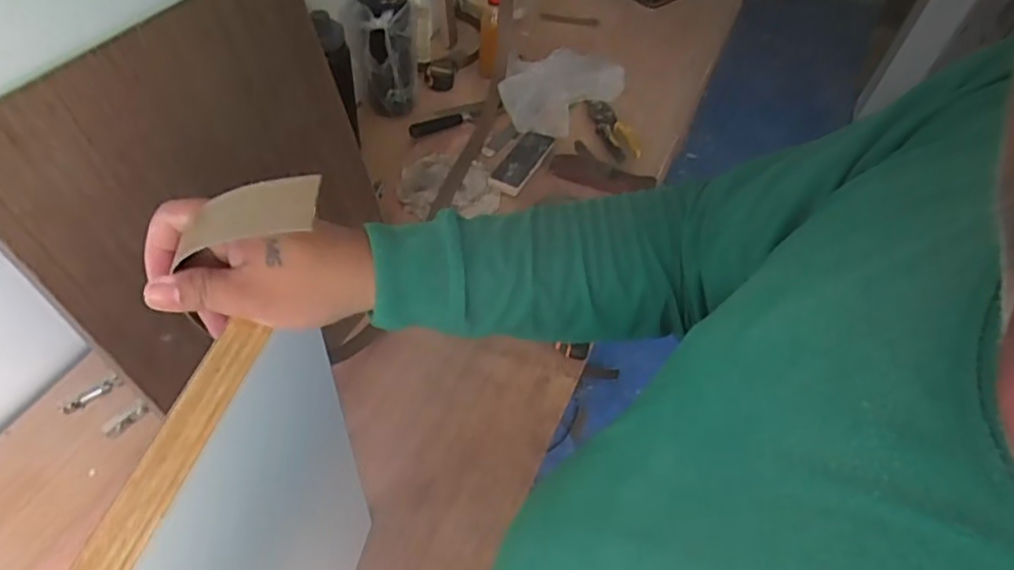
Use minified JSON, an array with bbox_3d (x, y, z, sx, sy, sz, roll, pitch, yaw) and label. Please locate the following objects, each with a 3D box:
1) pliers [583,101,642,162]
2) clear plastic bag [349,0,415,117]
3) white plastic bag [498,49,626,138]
[{"bbox_3d":[0.213,-0.304,1.234,0.075,0.024,0.157,-13,54,-15],"label":"pliers"},{"bbox_3d":[-0.223,-0.431,1.149,0.110,0.249,0.082,-3,52,-8],"label":"clear plastic bag"},{"bbox_3d":[0.119,-0.399,1.275,0.146,0.073,0.288,36,57,21],"label":"white plastic bag"}]

